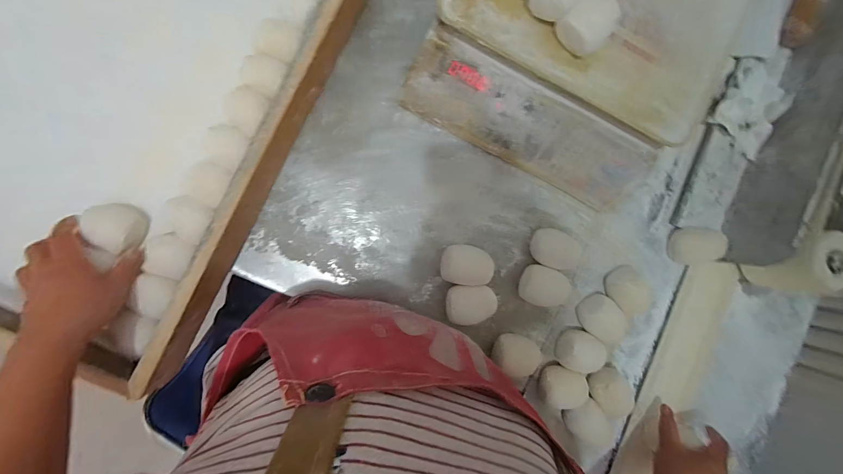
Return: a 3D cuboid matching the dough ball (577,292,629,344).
[{"bbox_3d":[0.253,0.115,0.495,0.070,0.034,0.049,38,86,-5],"label":"dough ball"}]

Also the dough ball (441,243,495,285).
[{"bbox_3d":[0.061,0.039,0.482,0.067,0.030,0.051,9,89,-6],"label":"dough ball"}]

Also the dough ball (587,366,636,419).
[{"bbox_3d":[0.269,0.218,0.498,0.063,0.047,0.057,33,87,-6],"label":"dough ball"}]

